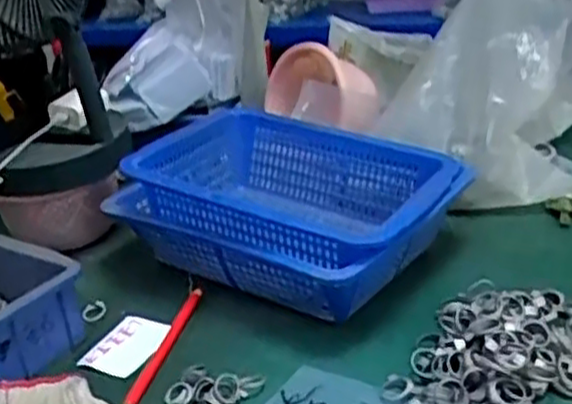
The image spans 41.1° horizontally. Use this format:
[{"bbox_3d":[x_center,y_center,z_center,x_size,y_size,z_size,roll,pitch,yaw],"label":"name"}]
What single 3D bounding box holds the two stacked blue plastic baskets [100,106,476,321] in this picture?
[{"bbox_3d":[0.010,-0.006,0.727,0.296,0.115,0.212,13,32,36],"label":"two stacked blue plastic baskets"}]

